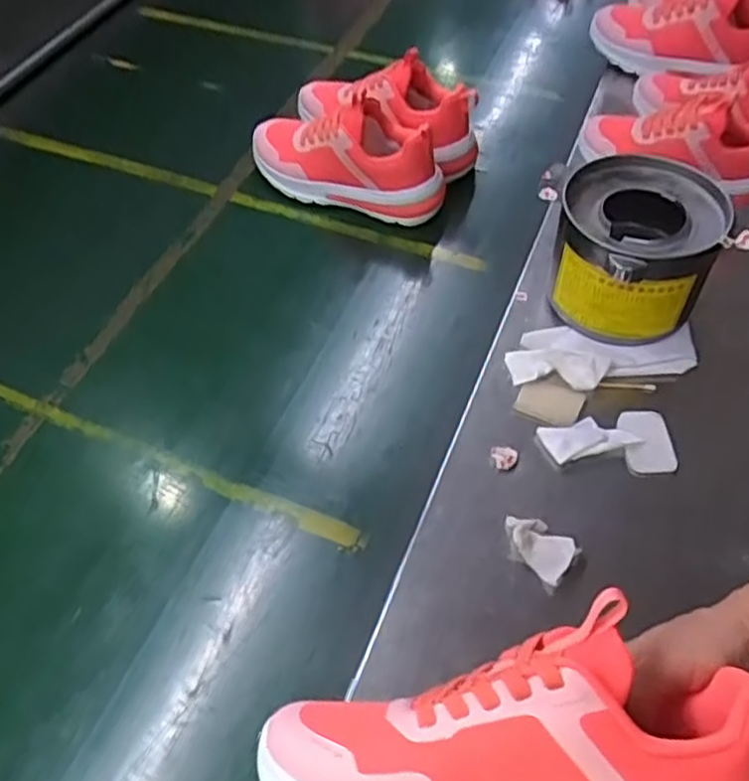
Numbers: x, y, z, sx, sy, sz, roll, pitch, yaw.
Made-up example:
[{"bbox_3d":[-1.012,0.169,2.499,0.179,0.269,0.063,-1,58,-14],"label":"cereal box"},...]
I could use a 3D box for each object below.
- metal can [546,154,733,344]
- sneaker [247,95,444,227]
[{"bbox_3d":[0.237,-0.126,0.660,0.137,0.108,0.151,12,55,12],"label":"metal can"},{"bbox_3d":[-0.037,-0.271,0.810,0.242,0.105,0.069,21,57,17],"label":"sneaker"}]

